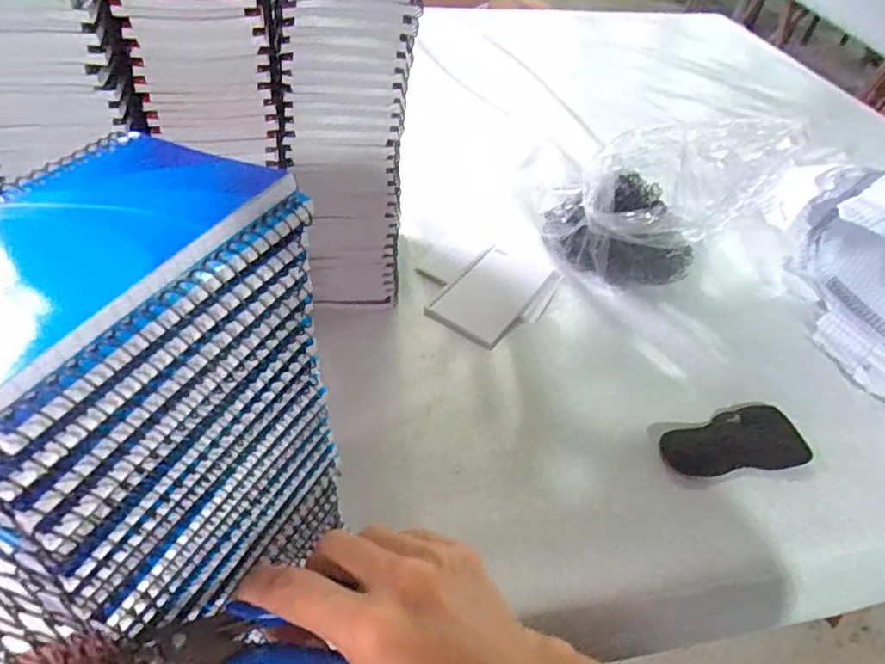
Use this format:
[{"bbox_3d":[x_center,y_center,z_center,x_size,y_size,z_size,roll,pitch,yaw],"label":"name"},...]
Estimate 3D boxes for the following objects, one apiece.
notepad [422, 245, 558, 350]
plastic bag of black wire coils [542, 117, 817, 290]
[{"bbox_3d":[0.053,-0.041,0.590,0.080,0.006,0.130,31,57,22],"label":"notepad"},{"bbox_3d":[0.203,-0.126,0.560,0.185,0.172,0.095,26,49,19],"label":"plastic bag of black wire coils"}]

